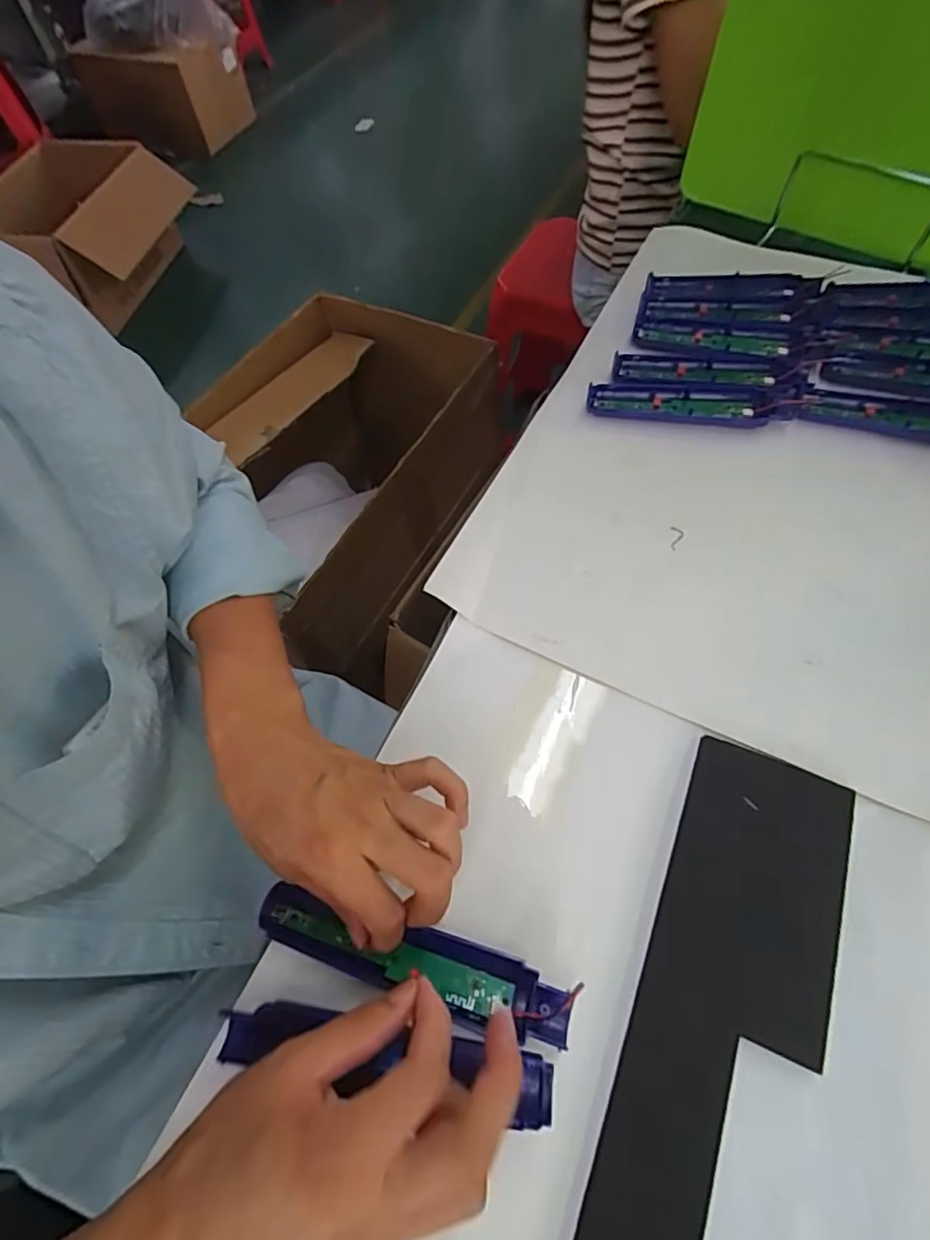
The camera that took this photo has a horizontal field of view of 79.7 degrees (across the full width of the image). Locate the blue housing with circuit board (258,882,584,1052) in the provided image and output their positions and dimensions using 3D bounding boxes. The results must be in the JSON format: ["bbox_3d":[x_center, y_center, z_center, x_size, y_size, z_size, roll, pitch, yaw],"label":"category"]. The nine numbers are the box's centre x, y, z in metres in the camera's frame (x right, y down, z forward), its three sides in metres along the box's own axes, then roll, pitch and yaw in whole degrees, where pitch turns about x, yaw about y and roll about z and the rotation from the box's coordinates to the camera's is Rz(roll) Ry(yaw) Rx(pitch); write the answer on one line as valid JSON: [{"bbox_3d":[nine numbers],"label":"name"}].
[{"bbox_3d":[-0.029,0.186,0.302,0.172,0.016,0.032,12,64,9],"label":"blue housing with circuit board"}]

